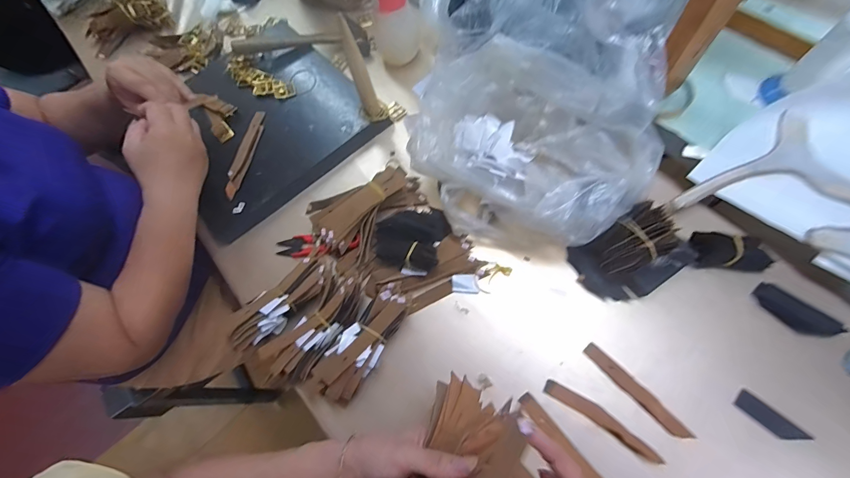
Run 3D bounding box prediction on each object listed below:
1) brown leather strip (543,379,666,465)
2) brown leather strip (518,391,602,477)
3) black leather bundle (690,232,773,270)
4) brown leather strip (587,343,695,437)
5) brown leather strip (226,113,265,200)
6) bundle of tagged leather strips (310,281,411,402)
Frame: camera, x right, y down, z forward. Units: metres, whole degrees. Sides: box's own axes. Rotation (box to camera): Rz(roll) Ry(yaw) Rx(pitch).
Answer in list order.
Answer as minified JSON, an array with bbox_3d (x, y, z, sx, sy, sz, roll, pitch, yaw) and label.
[{"bbox_3d":[0.186,0.189,0.376,0.122,0.010,0.018,30,75,17],"label":"brown leather strip"},{"bbox_3d":[0.147,0.216,0.371,0.015,0.006,0.127,-38,69,-9],"label":"brown leather strip"},{"bbox_3d":[0.354,0.013,0.417,0.082,0.032,0.040,2,69,8],"label":"black leather bundle"},{"bbox_3d":[0.225,0.161,0.385,0.016,0.006,0.121,-42,70,-10],"label":"brown leather strip"},{"bbox_3d":[-0.265,-0.127,0.535,0.024,0.008,0.147,6,69,9],"label":"brown leather strip"},{"bbox_3d":[-0.071,0.118,0.416,0.052,0.041,0.145,31,73,18],"label":"bundle of tagged leather strips"}]

